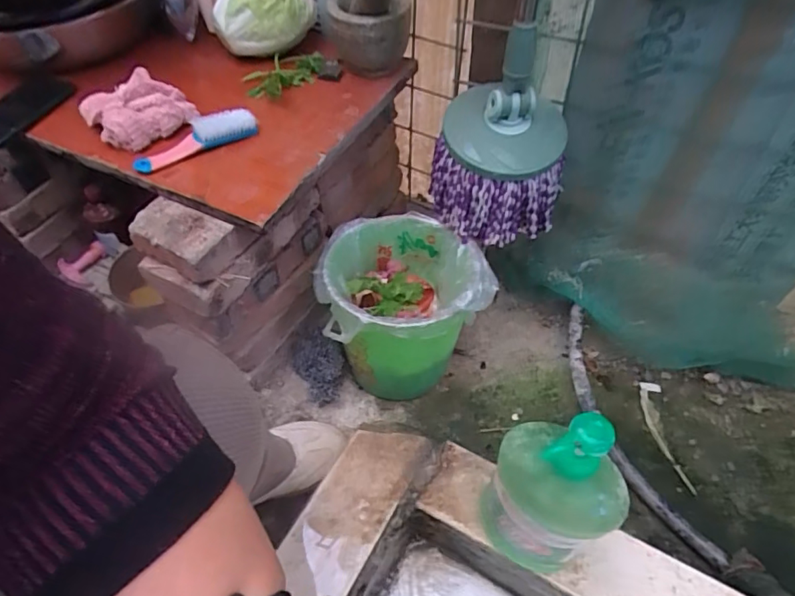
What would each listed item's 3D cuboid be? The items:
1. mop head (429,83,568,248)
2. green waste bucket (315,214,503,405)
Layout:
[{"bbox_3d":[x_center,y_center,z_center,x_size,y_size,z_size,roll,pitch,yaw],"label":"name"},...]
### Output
[{"bbox_3d":[0.136,-0.192,0.732,0.178,0.178,0.145,9,52,8],"label":"mop head"},{"bbox_3d":[0.012,0.021,0.785,0.217,0.208,0.201,-1,51,1],"label":"green waste bucket"}]

